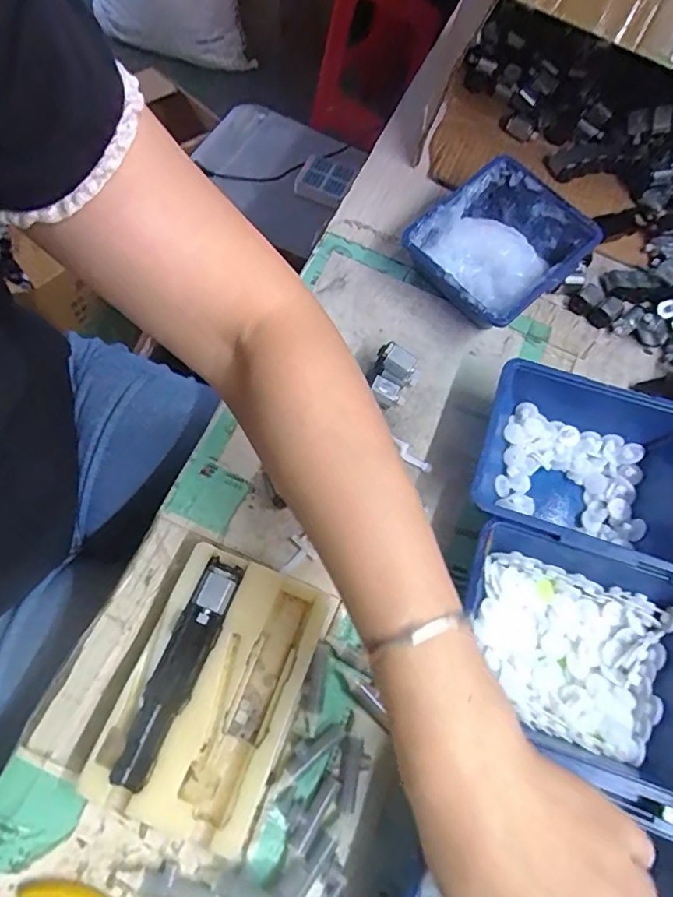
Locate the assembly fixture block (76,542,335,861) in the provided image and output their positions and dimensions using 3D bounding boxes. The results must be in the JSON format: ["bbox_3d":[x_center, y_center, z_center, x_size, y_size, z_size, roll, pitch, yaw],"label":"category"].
[{"bbox_3d":[-0.068,0.132,0.291,0.088,0.029,0.136,23,66,1],"label":"assembly fixture block"}]

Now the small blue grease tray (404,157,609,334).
[{"bbox_3d":[0.128,-0.160,0.424,0.123,0.058,0.111,-38,76,-20],"label":"small blue grease tray"}]

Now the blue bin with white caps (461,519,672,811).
[{"bbox_3d":[0.141,0.122,0.302,0.136,0.044,0.116,20,66,0],"label":"blue bin with white caps"}]

